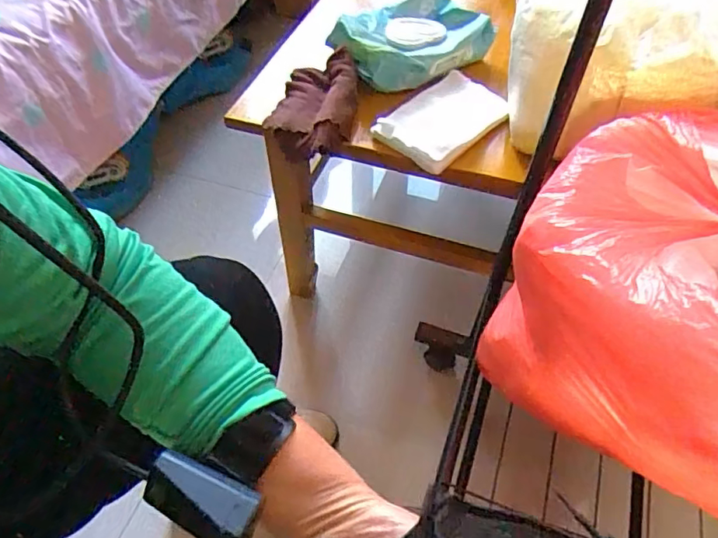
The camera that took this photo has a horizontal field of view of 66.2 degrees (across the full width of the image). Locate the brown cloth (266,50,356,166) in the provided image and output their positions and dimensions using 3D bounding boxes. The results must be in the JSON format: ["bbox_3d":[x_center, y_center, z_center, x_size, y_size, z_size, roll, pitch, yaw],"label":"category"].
[{"bbox_3d":[-0.050,-0.200,0.677,0.107,0.030,0.141,3,66,22],"label":"brown cloth"}]

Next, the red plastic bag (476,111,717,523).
[{"bbox_3d":[0.291,0.036,0.488,0.315,0.236,0.288,14,53,12],"label":"red plastic bag"}]

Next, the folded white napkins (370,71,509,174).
[{"bbox_3d":[0.100,-0.183,0.669,0.106,0.028,0.148,34,59,24],"label":"folded white napkins"}]

